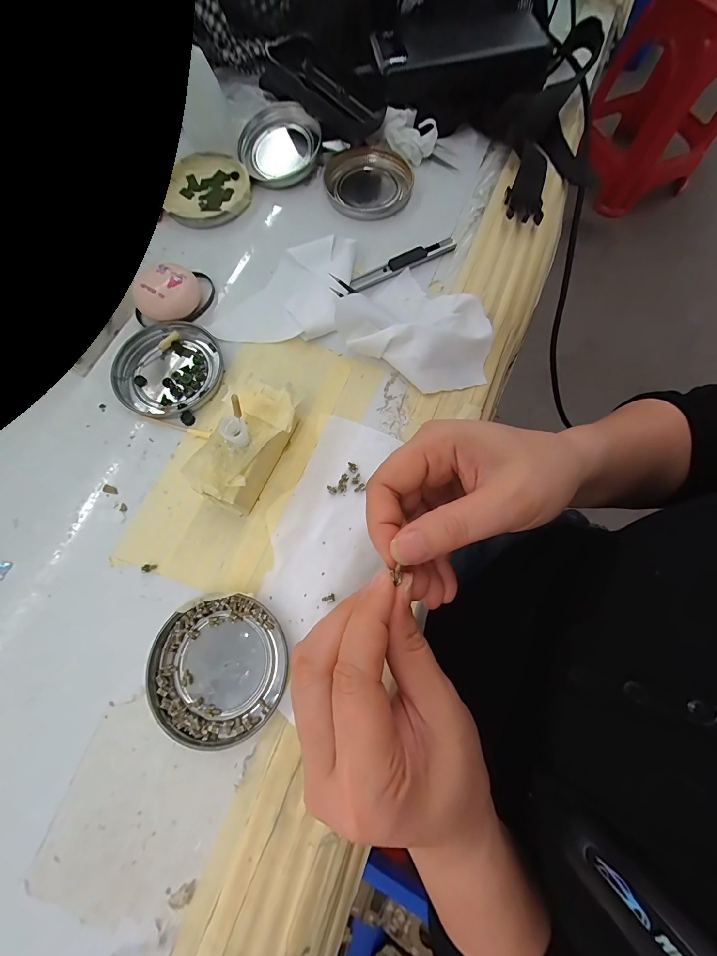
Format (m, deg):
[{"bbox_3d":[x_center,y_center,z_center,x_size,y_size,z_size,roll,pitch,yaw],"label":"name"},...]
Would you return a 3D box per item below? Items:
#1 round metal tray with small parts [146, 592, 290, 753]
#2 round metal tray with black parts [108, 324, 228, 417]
[{"bbox_3d":[-0.082,0.111,0.205,0.076,0.010,0.078,0,74,1],"label":"round metal tray with small parts"},{"bbox_3d":[-0.145,-0.082,0.263,0.080,0.008,0.076,0,74,1],"label":"round metal tray with black parts"}]

